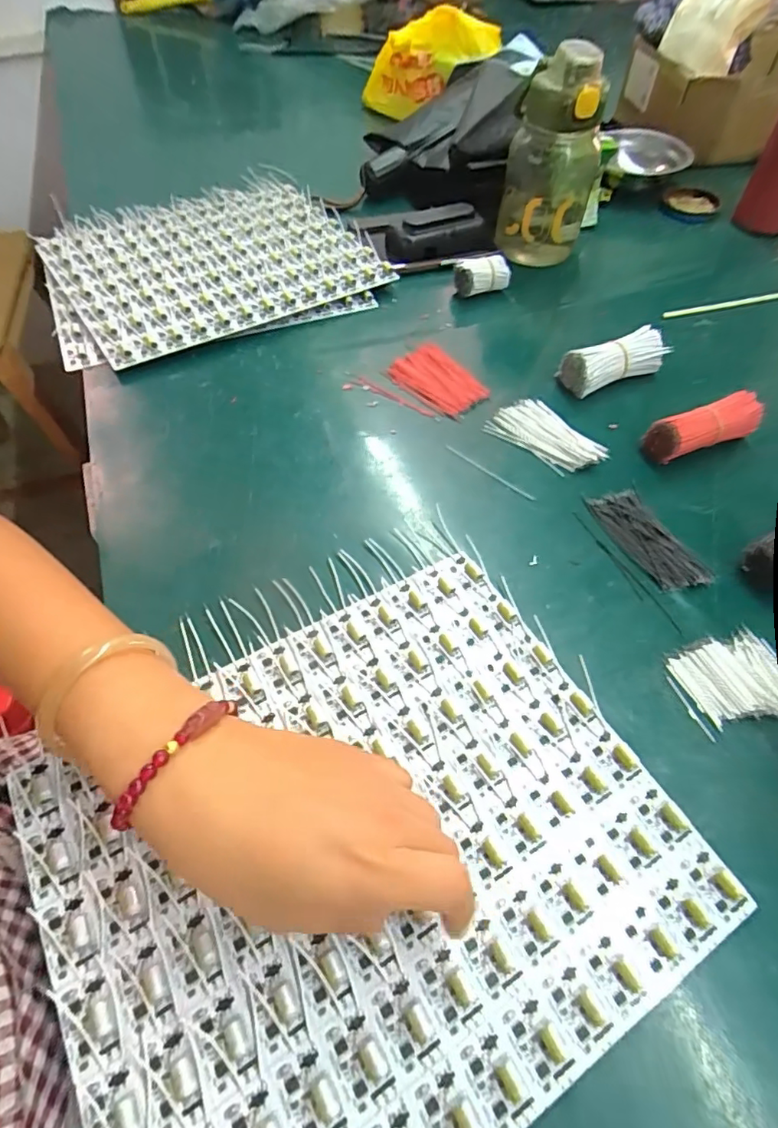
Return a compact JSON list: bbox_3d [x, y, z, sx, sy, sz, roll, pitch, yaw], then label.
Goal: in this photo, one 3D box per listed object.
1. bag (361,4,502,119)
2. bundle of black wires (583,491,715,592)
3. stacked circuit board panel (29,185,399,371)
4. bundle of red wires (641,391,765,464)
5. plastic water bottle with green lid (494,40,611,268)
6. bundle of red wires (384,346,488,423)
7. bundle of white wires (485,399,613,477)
[{"bbox_3d":[0.043,-0.680,0.750,0.212,0.089,0.047,1,51,37],"label":"bag"},{"bbox_3d":[0.179,-0.017,0.387,0.039,0.009,0.090,-23,61,-14],"label":"bundle of black wires"},{"bbox_3d":[-0.185,-0.310,0.565,0.311,0.019,0.263,-21,60,-14],"label":"stacked circuit board panel"},{"bbox_3d":[0.245,-0.105,0.430,0.084,0.034,0.028,-18,59,-12],"label":"bundle of red wires"},{"bbox_3d":[0.163,-0.396,0.553,0.087,0.179,0.083,17,59,10],"label":"plastic water bottle with green lid"},{"bbox_3d":[0.042,-0.160,0.477,0.052,0.011,0.083,-40,66,-23],"label":"bundle of red wires"},{"bbox_3d":[0.126,-0.102,0.444,0.058,0.008,0.085,-34,64,-20],"label":"bundle of white wires"}]

